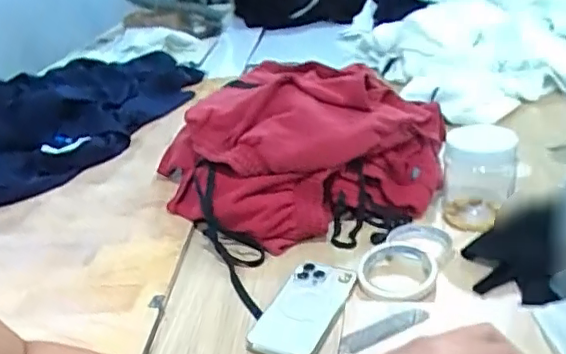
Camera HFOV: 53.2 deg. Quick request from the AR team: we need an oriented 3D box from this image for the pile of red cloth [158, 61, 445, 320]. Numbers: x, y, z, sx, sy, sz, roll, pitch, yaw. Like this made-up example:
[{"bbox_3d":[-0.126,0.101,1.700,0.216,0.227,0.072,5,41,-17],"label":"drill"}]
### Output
[{"bbox_3d":[0.022,-0.049,0.892,0.410,0.175,0.373,-21,30,-27],"label":"pile of red cloth"}]

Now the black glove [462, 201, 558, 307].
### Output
[{"bbox_3d":[0.270,0.082,0.668,0.108,0.111,0.069,11,31,31],"label":"black glove"}]

